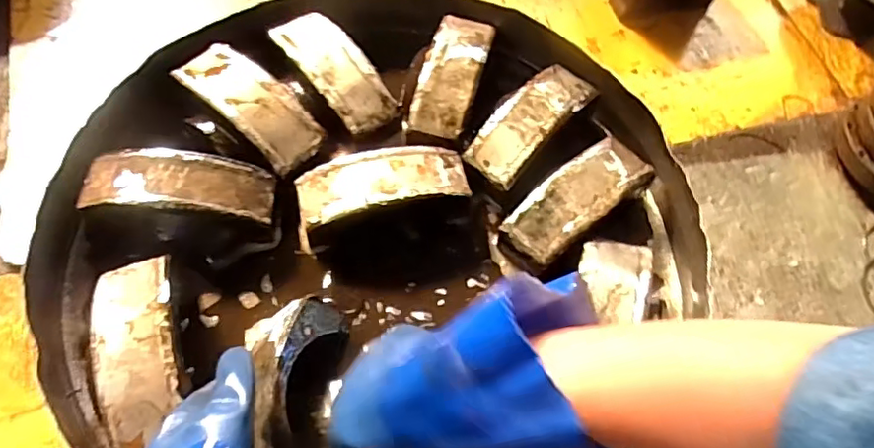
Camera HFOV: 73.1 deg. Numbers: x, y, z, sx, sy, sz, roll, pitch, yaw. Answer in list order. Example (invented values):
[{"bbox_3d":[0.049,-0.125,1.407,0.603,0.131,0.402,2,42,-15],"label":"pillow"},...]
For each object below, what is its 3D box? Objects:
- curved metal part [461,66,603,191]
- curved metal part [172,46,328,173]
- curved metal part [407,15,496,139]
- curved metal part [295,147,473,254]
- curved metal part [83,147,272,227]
[{"bbox_3d":[0.096,-0.109,0.608,0.062,0.029,0.157,40,66,14],"label":"curved metal part"},{"bbox_3d":[-0.186,-0.119,0.592,0.159,0.038,0.066,40,66,14],"label":"curved metal part"},{"bbox_3d":[0.017,-0.164,0.635,0.063,0.029,0.152,16,62,2],"label":"curved metal part"},{"bbox_3d":[-0.054,-0.036,0.575,0.167,0.046,0.065,-13,65,-13],"label":"curved metal part"},{"bbox_3d":[-0.236,-0.035,0.543,0.165,0.037,0.062,3,63,-5],"label":"curved metal part"}]

